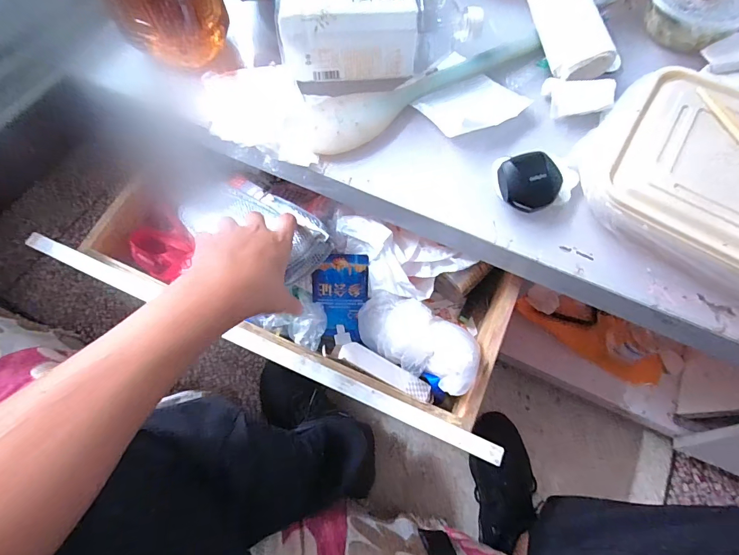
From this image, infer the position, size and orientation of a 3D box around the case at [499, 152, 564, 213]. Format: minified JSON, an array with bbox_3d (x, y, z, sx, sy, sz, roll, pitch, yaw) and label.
[{"bbox_3d":[0.147,-0.086,0.359,0.053,0.030,0.049,-18,69,-9],"label":"case"}]

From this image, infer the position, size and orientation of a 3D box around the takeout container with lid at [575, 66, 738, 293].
[{"bbox_3d":[0.325,-0.089,0.351,0.245,0.047,0.200,30,70,11],"label":"takeout container with lid"}]

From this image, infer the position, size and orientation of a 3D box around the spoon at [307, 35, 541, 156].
[{"bbox_3d":[0.064,-0.197,0.407,0.272,0.018,0.063,-21,69,-10],"label":"spoon"}]

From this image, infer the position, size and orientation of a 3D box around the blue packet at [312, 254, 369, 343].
[{"bbox_3d":[-0.035,0.024,0.473,0.067,0.012,0.103,0,104,-2],"label":"blue packet"}]

